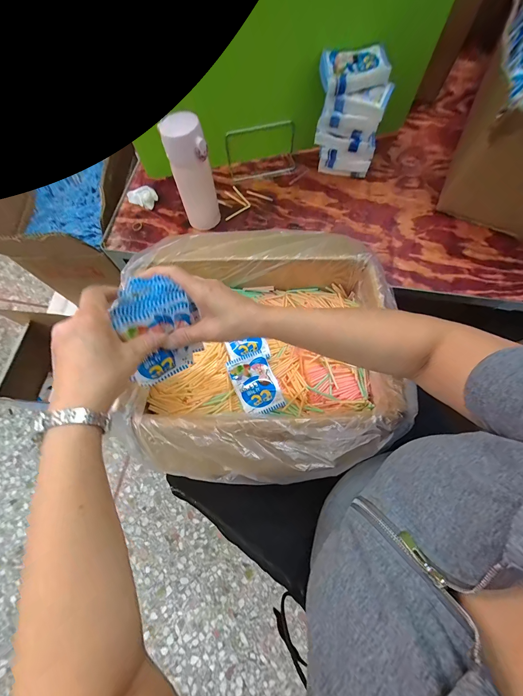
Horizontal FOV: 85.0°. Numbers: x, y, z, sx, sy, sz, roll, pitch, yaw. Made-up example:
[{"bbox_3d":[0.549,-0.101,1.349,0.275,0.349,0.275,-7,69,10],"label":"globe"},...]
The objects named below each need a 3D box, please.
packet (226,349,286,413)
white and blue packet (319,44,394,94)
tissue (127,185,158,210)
[{"bbox_3d":[-0.010,0.059,0.479,0.068,0.012,0.104,-22,69,-8],"label":"packet"},{"bbox_3d":[0.167,-0.506,0.518,0.117,0.028,0.089,-9,68,-3],"label":"white and blue packet"},{"bbox_3d":[-0.263,-0.336,0.629,0.058,0.032,0.070,-28,70,-10],"label":"tissue"}]

